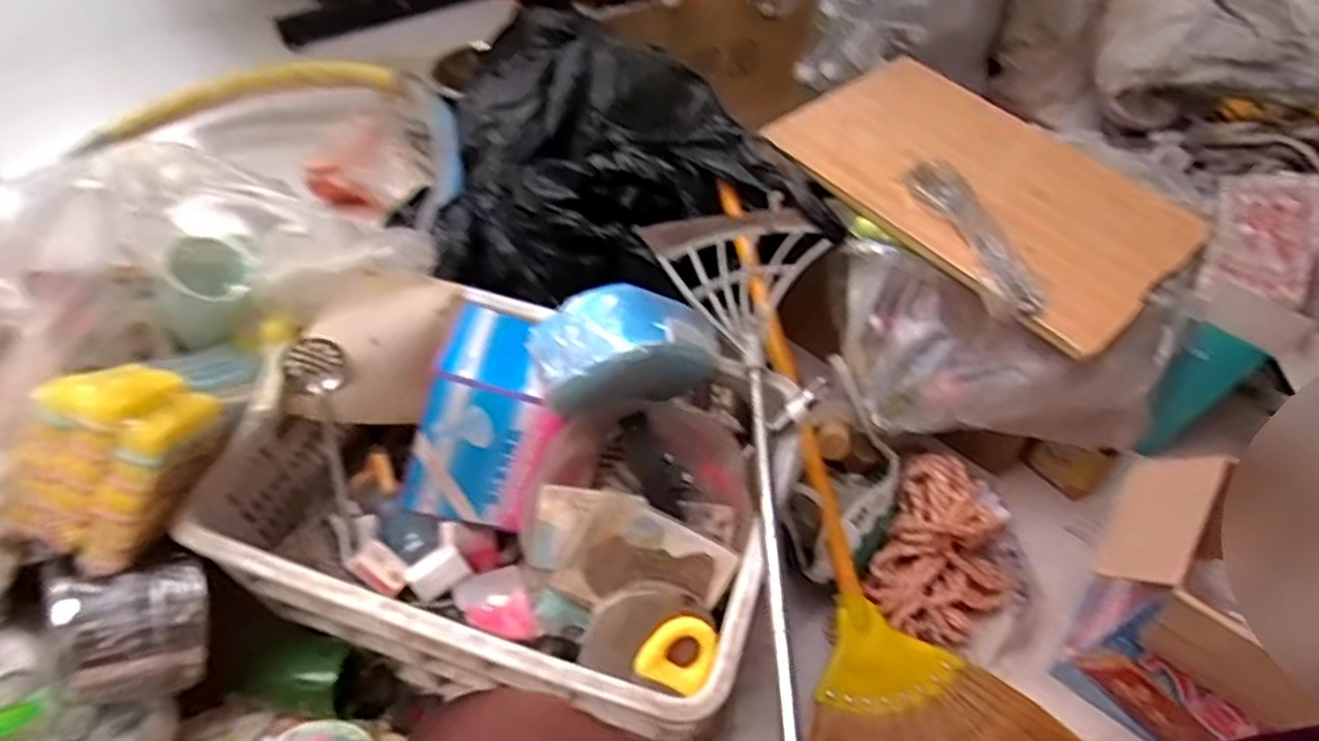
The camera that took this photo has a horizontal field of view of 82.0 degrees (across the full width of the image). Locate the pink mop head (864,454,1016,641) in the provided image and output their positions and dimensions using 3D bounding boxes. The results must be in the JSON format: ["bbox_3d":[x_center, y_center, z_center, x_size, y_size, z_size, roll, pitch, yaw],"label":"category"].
[{"bbox_3d":[0.350,0.218,0.914,0.160,0.080,0.213,23,55,14],"label":"pink mop head"}]

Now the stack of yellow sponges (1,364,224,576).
[{"bbox_3d":[-0.490,0.083,0.684,0.120,0.173,0.098,22,13,-5],"label":"stack of yellow sponges"}]

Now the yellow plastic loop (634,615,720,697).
[{"bbox_3d":[0.018,0.256,0.693,0.062,0.016,0.065,27,87,4],"label":"yellow plastic loop"}]

